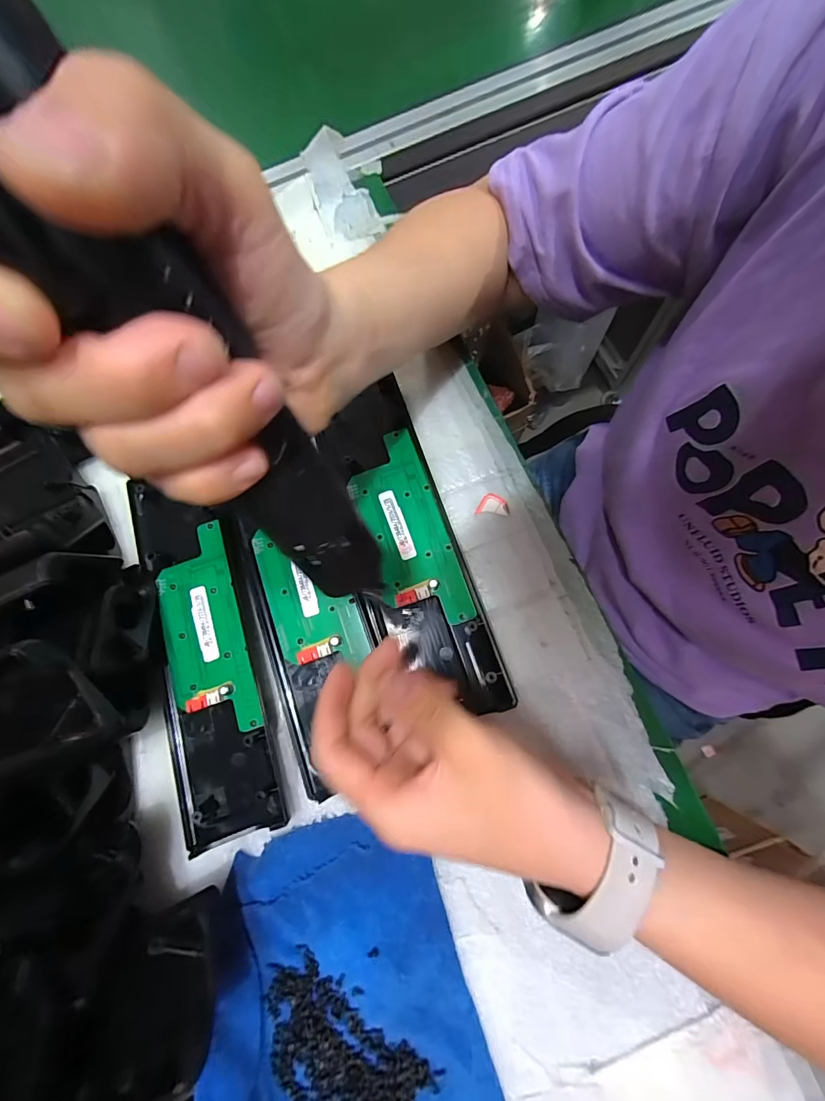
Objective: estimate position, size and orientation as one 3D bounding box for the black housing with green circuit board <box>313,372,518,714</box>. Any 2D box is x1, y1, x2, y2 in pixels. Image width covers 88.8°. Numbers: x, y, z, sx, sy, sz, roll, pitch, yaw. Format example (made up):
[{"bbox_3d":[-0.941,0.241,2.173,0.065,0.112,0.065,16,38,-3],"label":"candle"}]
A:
[{"bbox_3d":[-0.006,-0.004,0.275,0.065,0.017,0.220,-19,76,-3],"label":"black housing with green circuit board"}]

